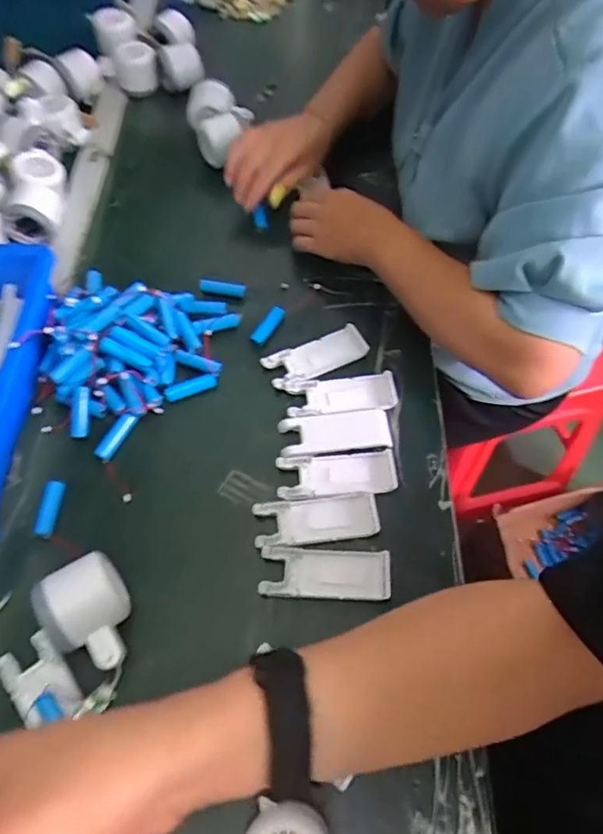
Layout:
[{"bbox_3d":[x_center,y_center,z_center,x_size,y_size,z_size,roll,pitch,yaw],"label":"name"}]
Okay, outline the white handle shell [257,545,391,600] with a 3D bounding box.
[{"bbox_3d":[0.020,0.128,0.456,0.104,0.007,0.040,2,61,2],"label":"white handle shell"}]

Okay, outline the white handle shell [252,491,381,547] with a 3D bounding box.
[{"bbox_3d":[0.013,0.088,0.479,0.103,0.009,0.041,-6,61,-3],"label":"white handle shell"}]

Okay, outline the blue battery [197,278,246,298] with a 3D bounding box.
[{"bbox_3d":[-0.088,-0.142,0.613,0.053,0.014,0.015,10,62,6],"label":"blue battery"}]

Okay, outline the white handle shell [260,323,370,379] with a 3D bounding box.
[{"bbox_3d":[0.015,-0.062,0.565,0.102,0.012,0.040,-23,63,-12],"label":"white handle shell"}]

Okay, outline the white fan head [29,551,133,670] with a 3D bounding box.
[{"bbox_3d":[-0.158,0.150,0.420,0.058,0.063,0.077,-35,66,-17],"label":"white fan head"}]

